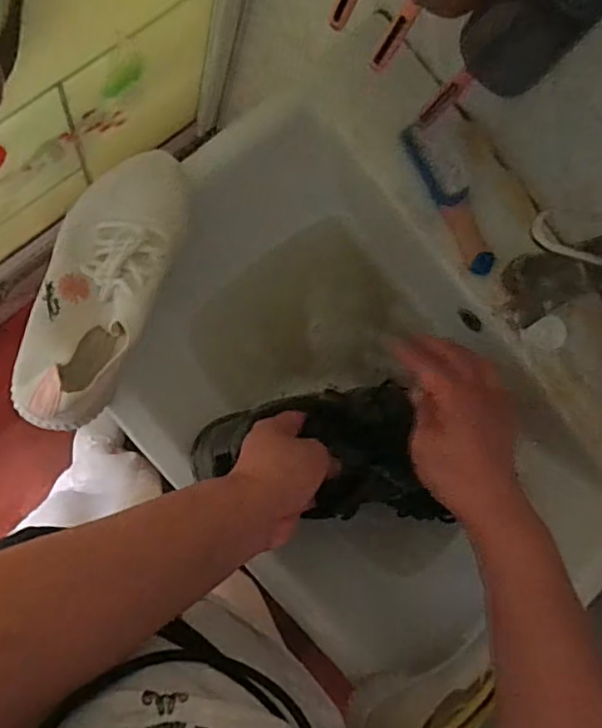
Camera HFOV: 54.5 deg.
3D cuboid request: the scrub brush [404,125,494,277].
[{"bbox_3d":[0.151,-0.163,0.579,0.040,0.039,0.159,-36,108,-9],"label":"scrub brush"}]

